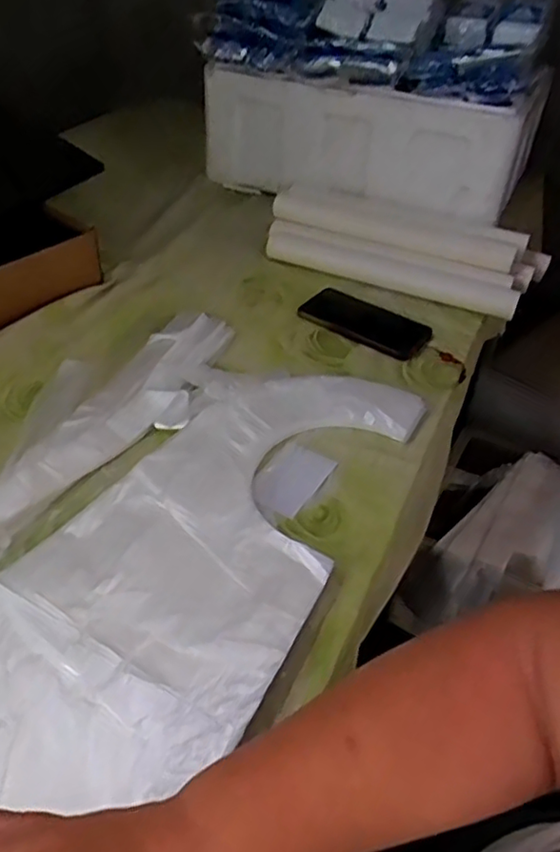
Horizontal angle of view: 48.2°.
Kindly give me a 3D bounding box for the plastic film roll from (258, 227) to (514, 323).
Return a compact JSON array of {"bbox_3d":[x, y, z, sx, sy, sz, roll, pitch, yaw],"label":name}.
[{"bbox_3d":[0.151,-0.221,0.902,0.369,0.036,0.050,20,44,18],"label":"plastic film roll"}]

